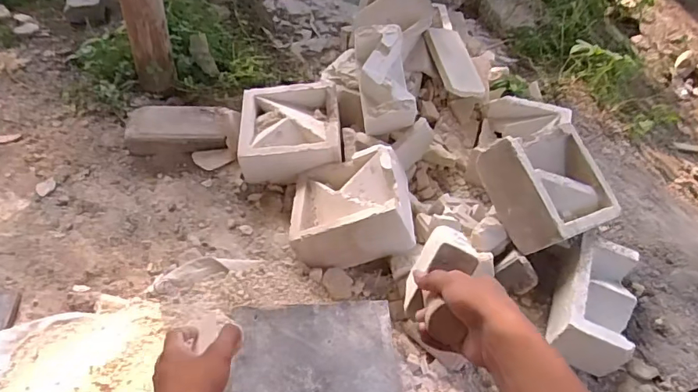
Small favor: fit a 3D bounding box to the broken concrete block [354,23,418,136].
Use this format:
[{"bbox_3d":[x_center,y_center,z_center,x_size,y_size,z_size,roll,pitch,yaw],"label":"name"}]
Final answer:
[{"bbox_3d":[0.075,-0.240,1.010,0.101,0.115,0.218,-6,77,-10],"label":"broken concrete block"}]

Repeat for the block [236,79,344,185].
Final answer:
[{"bbox_3d":[-0.124,-0.139,1.019,0.206,0.081,0.215,-3,50,-5],"label":"block"}]

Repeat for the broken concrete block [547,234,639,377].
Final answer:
[{"bbox_3d":[0.411,0.176,0.808,0.106,0.094,0.217,21,50,15],"label":"broken concrete block"}]

